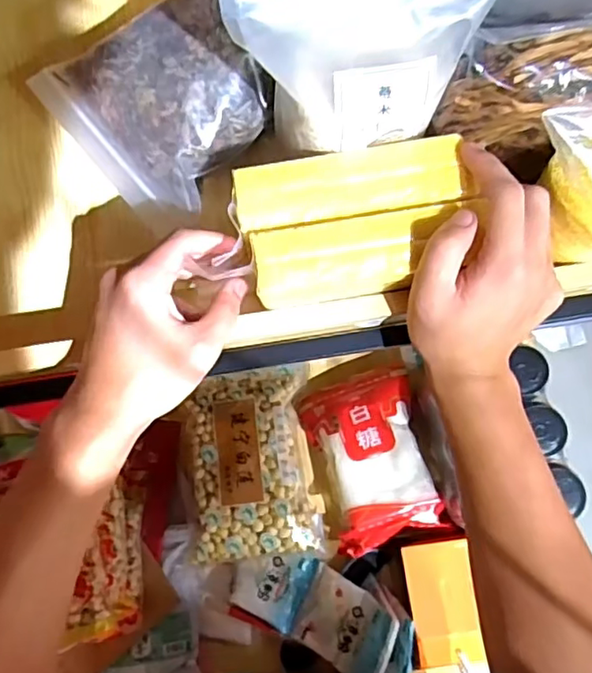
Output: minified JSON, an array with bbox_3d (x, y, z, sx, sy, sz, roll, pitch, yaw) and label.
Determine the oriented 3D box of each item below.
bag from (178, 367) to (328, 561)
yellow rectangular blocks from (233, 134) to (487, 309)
[{"bbox_3d":[-0.050,0.132,0.654,0.138,0.038,0.204,-8,70,0],"label":"bag"},{"bbox_3d":[0.037,-0.069,0.375,0.136,0.032,0.087,-10,81,-1],"label":"yellow rectangular blocks"}]

